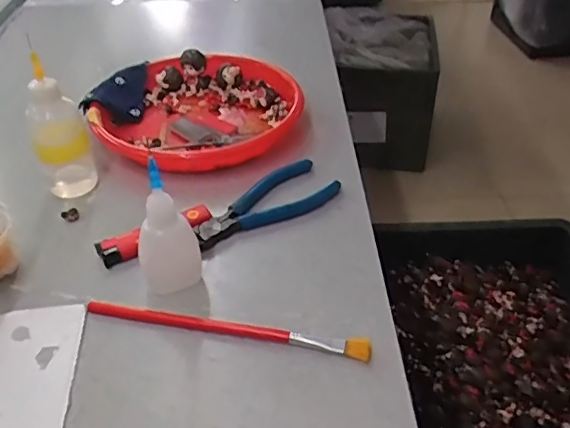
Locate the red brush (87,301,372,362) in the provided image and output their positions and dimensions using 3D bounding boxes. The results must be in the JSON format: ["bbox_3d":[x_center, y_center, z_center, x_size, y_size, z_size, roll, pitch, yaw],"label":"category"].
[{"bbox_3d":[-0.035,0.066,0.332,0.168,0.008,0.015,6,40,9],"label":"red brush"}]

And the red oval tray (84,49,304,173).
[{"bbox_3d":[-0.069,-0.096,0.508,0.162,0.032,0.176,13,41,16],"label":"red oval tray"}]

